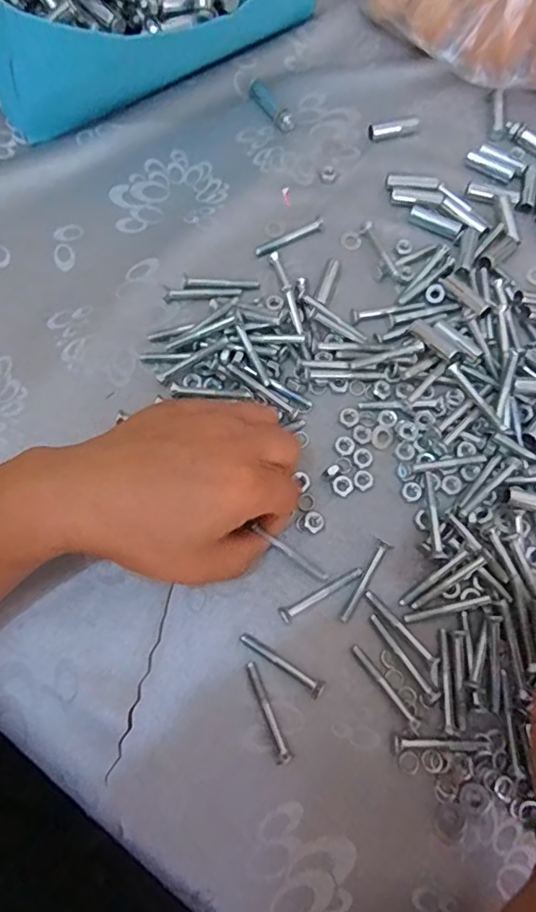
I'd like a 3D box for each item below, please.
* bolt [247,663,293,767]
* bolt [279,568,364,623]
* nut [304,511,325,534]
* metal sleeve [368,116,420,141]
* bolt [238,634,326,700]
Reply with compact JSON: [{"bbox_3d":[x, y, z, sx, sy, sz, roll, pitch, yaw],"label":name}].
[{"bbox_3d":[0.001,0.145,0.315,0.009,0.010,0.055,-18,74,-6],"label":"bolt"},{"bbox_3d":[0.033,0.084,0.336,0.056,0.005,0.009,-27,76,-9],"label":"bolt"},{"bbox_3d":[0.030,0.042,0.351,0.012,0.007,0.013,0,73,-1],"label":"nut"},{"bbox_3d":[0.101,-0.264,0.446,0.041,0.007,0.013,-12,74,-5],"label":"metal sleeve"},{"bbox_3d":[0.008,0.122,0.323,0.055,0.008,0.010,31,75,8],"label":"bolt"}]

